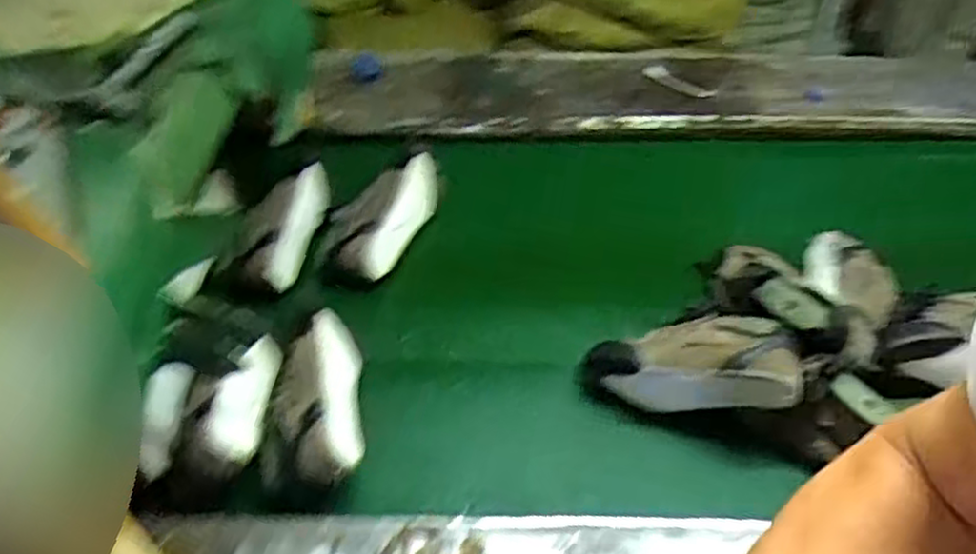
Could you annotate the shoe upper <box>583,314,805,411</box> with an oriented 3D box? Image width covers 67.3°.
[{"bbox_3d":[0.266,0.112,0.950,0.252,0.088,0.111,-5,44,23],"label":"shoe upper"}]

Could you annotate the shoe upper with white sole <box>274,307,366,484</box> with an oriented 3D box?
[{"bbox_3d":[-0.222,0.140,0.956,0.110,0.064,0.269,-8,47,-5],"label":"shoe upper with white sole"}]

